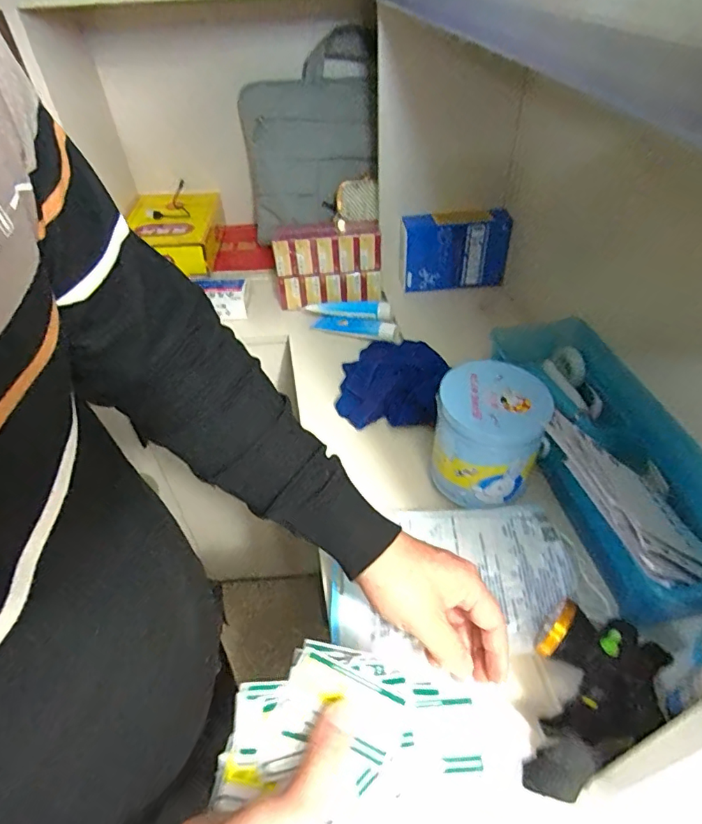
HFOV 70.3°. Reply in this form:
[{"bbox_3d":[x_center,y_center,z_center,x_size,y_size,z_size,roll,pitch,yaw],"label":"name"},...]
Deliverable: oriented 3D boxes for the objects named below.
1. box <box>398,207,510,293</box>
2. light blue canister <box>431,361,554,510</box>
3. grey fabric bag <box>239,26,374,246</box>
[{"bbox_3d":[0.161,-0.253,0.789,0.168,0.124,0.048,1,22,5],"label":"box"},{"bbox_3d":[0.139,0.026,0.508,0.106,0.111,0.102,20,49,22],"label":"light blue canister"},{"bbox_3d":[-0.070,-0.436,0.815,0.208,0.276,0.046,-1,28,5],"label":"grey fabric bag"}]

